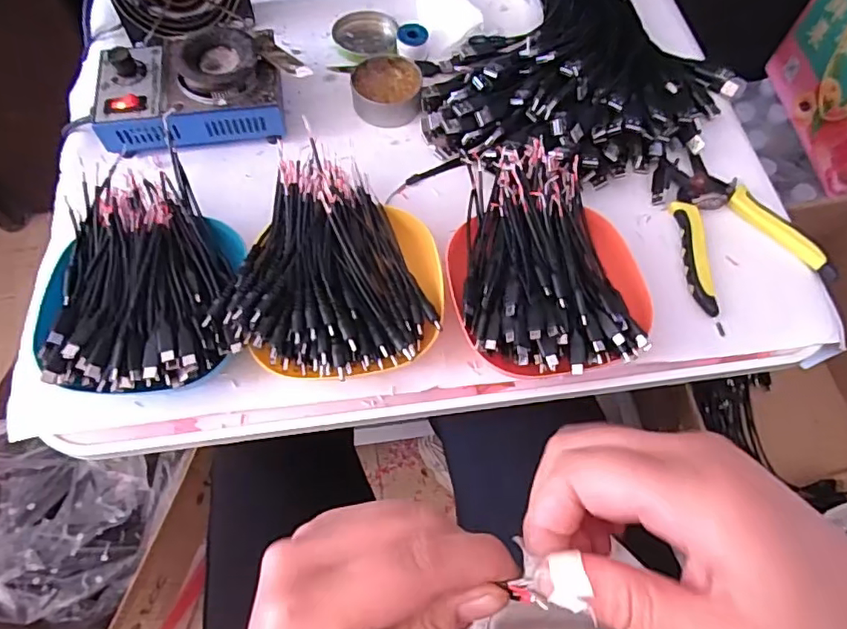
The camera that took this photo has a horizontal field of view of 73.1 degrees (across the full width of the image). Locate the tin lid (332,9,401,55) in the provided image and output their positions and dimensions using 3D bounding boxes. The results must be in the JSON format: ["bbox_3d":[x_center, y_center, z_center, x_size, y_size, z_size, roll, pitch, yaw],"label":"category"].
[{"bbox_3d":[-0.057,-0.284,0.575,0.063,0.009,0.052,4,65,0],"label":"tin lid"}]

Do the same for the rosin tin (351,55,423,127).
[{"bbox_3d":[-0.033,-0.205,0.524,0.062,0.023,0.061,1,65,-1],"label":"rosin tin"}]

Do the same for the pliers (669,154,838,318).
[{"bbox_3d":[0.250,-0.075,0.471,0.115,0.013,0.138,-15,66,-9],"label":"pliers"}]

